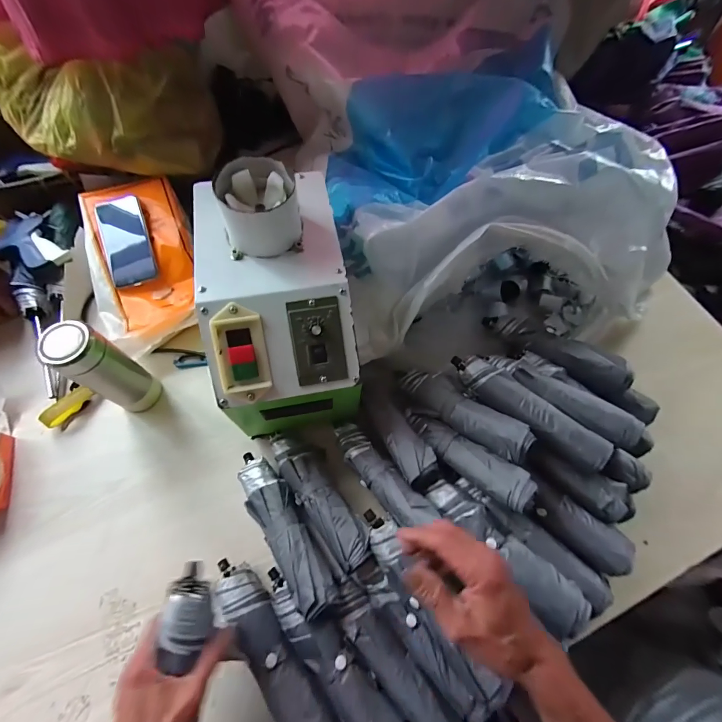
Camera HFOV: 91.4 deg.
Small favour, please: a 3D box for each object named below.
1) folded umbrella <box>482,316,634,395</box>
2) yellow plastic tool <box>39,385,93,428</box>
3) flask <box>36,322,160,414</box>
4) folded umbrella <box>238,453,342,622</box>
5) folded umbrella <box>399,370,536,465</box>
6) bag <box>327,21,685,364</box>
[{"bbox_3d":[0.301,-0.024,0.552,0.220,0.045,0.051,32,67,27],"label":"folded umbrella"},{"bbox_3d":[-0.459,0.069,0.551,0.029,0.018,0.074,42,70,14],"label":"yellow plastic tool"},{"bbox_3d":[-0.353,0.014,0.493,0.054,0.174,0.064,33,68,11],"label":"flask"},{"bbox_3d":[-0.104,0.217,0.468,0.054,0.034,0.218,-32,59,-16],"label":"folded umbrella"},{"bbox_3d":[0.142,0.066,0.496,0.061,0.037,0.209,-42,46,-19],"label":"folded umbrella"},{"bbox_3d":[0.220,-0.209,0.619,0.520,0.303,0.404,-7,67,-7],"label":"bag"}]

